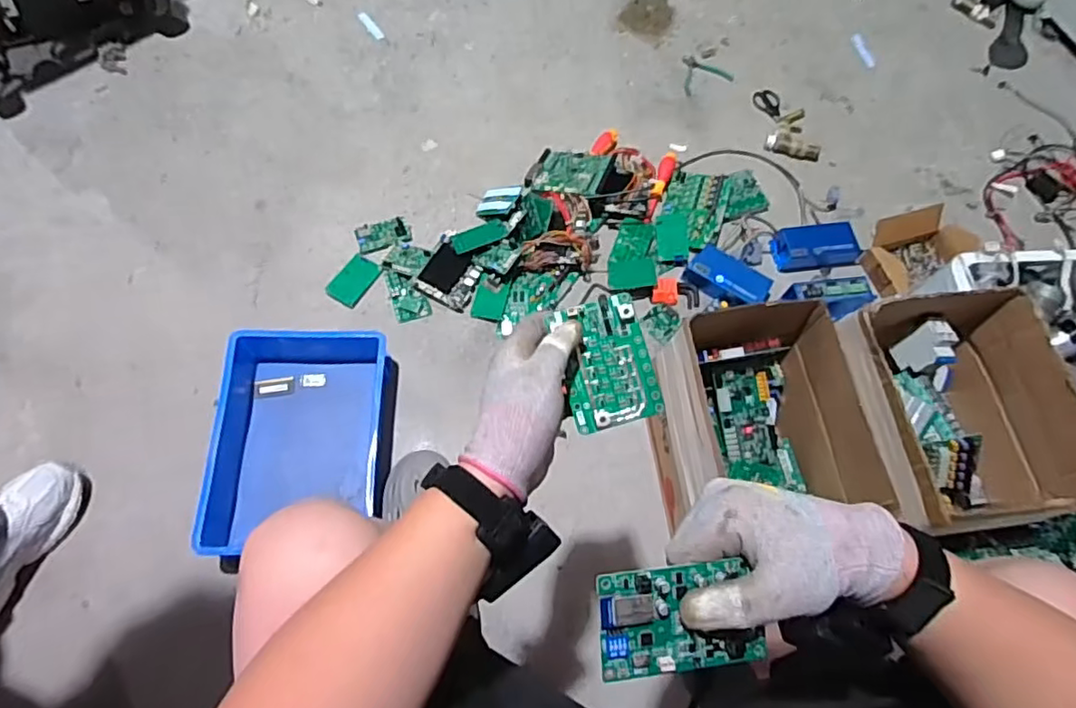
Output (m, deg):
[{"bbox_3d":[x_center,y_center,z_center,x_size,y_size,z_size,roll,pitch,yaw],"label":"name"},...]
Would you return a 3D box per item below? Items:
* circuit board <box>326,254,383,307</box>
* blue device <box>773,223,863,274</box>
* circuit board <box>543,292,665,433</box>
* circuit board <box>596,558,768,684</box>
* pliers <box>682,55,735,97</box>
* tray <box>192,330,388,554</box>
[{"bbox_3d":[-0.357,-0.142,1.181,0.070,0.010,0.103,30,68,8],"label":"circuit board"},{"bbox_3d":[0.575,-0.225,1.264,0.178,0.046,0.086,-6,68,-7],"label":"blue device"},{"bbox_3d":[0.055,0.007,0.483,0.069,0.009,0.100,-14,86,-4],"label":"circuit board"},{"bbox_3d":[0.082,0.151,0.344,0.097,0.007,0.060,-2,91,-11],"label":"circuit board"},{"bbox_3d":[0.414,-0.678,1.480,0.118,0.014,0.125,1,68,-3],"label":"pliers"},{"bbox_3d":[-0.388,0.137,1.013,0.262,0.115,0.354,-1,67,-5],"label":"tray"}]

